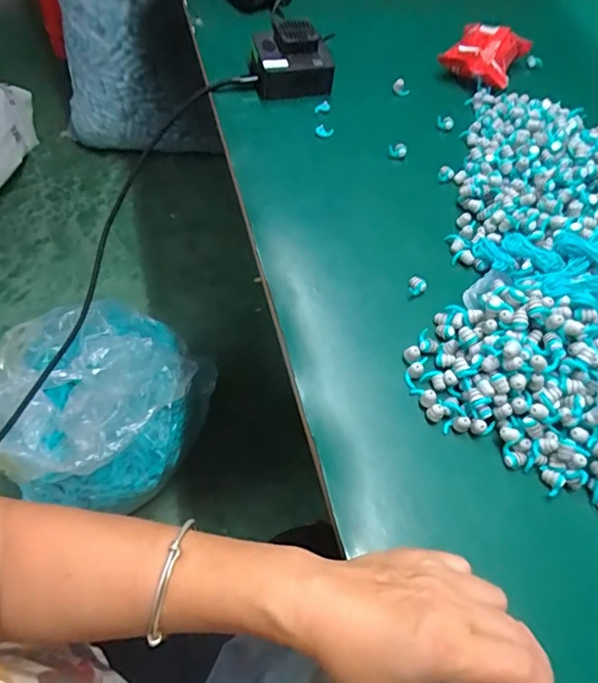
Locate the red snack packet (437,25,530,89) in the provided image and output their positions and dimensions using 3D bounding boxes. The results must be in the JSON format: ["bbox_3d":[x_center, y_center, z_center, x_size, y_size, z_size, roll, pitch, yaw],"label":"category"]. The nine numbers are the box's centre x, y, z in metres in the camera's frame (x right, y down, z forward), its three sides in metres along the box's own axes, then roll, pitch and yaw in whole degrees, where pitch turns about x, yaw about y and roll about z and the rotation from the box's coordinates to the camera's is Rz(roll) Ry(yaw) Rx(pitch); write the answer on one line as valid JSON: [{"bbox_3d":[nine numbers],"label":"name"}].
[{"bbox_3d":[0.217,-0.337,0.581,0.081,0.043,0.089,30,61,10],"label":"red snack packet"}]

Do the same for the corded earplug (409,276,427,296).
[{"bbox_3d":[0.098,-0.045,0.416,0.014,0.013,0.013,3,60,-5],"label":"corded earplug"}]

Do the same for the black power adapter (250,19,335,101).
[{"bbox_3d":[-0.008,-0.299,0.533,0.084,0.048,0.066,-3,61,-8],"label":"black power adapter"}]

